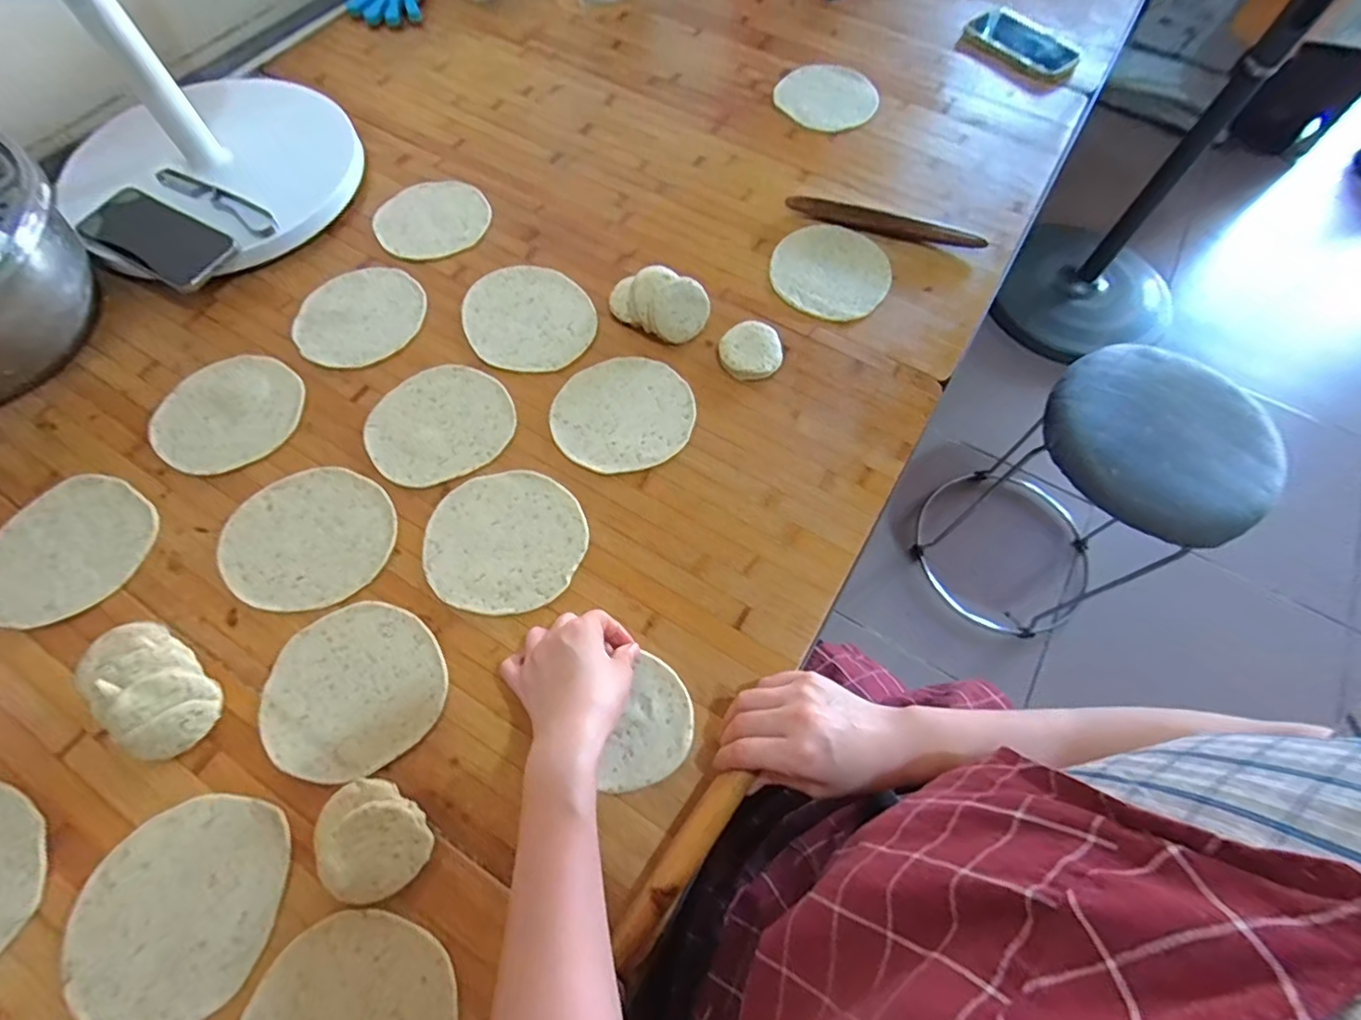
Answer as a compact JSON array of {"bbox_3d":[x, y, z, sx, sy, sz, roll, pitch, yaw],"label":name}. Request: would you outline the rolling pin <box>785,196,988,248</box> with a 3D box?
[{"bbox_3d":[0.231,-0.327,0.666,0.221,0.016,0.025,15,66,4],"label":"rolling pin"}]

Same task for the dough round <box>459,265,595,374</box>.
[{"bbox_3d":[-0.158,-0.201,0.610,0.126,0.004,0.144,-31,70,-15],"label":"dough round"}]

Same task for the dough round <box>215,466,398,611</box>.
[{"bbox_3d":[-0.322,0.022,0.507,0.143,0.004,0.125,0,65,-2],"label":"dough round"}]

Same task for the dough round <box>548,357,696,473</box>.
[{"bbox_3d":[-0.055,-0.093,0.563,0.134,0.005,0.120,-16,67,-9],"label":"dough round"}]

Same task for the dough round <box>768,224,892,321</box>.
[{"bbox_3d":[0.165,-0.263,0.643,0.126,0.012,0.126,1,65,-2],"label":"dough round"}]

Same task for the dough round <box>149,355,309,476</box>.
[{"bbox_3d":[-0.432,-0.093,0.560,0.132,0.005,0.121,1,65,-2],"label":"dough round"}]

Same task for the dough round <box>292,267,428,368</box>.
[{"bbox_3d":[-0.333,-0.203,0.608,0.121,0.005,0.128,1,65,-2],"label":"dough round"}]

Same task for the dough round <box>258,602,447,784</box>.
[{"bbox_3d":[-0.256,0.139,0.456,0.133,0.004,0.126,1,65,-2],"label":"dough round"}]

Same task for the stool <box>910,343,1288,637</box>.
[{"bbox_3d":[0.662,-0.019,0.977,0.337,0.474,0.293,-33,71,-16],"label":"stool"}]

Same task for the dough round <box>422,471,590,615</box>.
[{"bbox_3d":[-0.151,0.025,0.507,0.133,0.004,0.125,1,65,-2],"label":"dough round"}]

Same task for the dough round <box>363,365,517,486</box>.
[{"bbox_3d":[-0.228,-0.084,0.556,0.132,0.004,0.121,1,65,-2],"label":"dough round"}]

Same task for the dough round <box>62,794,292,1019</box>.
[{"bbox_3d":[-0.340,0.268,0.397,0.124,0.009,0.132,1,65,-2],"label":"dough round"}]

